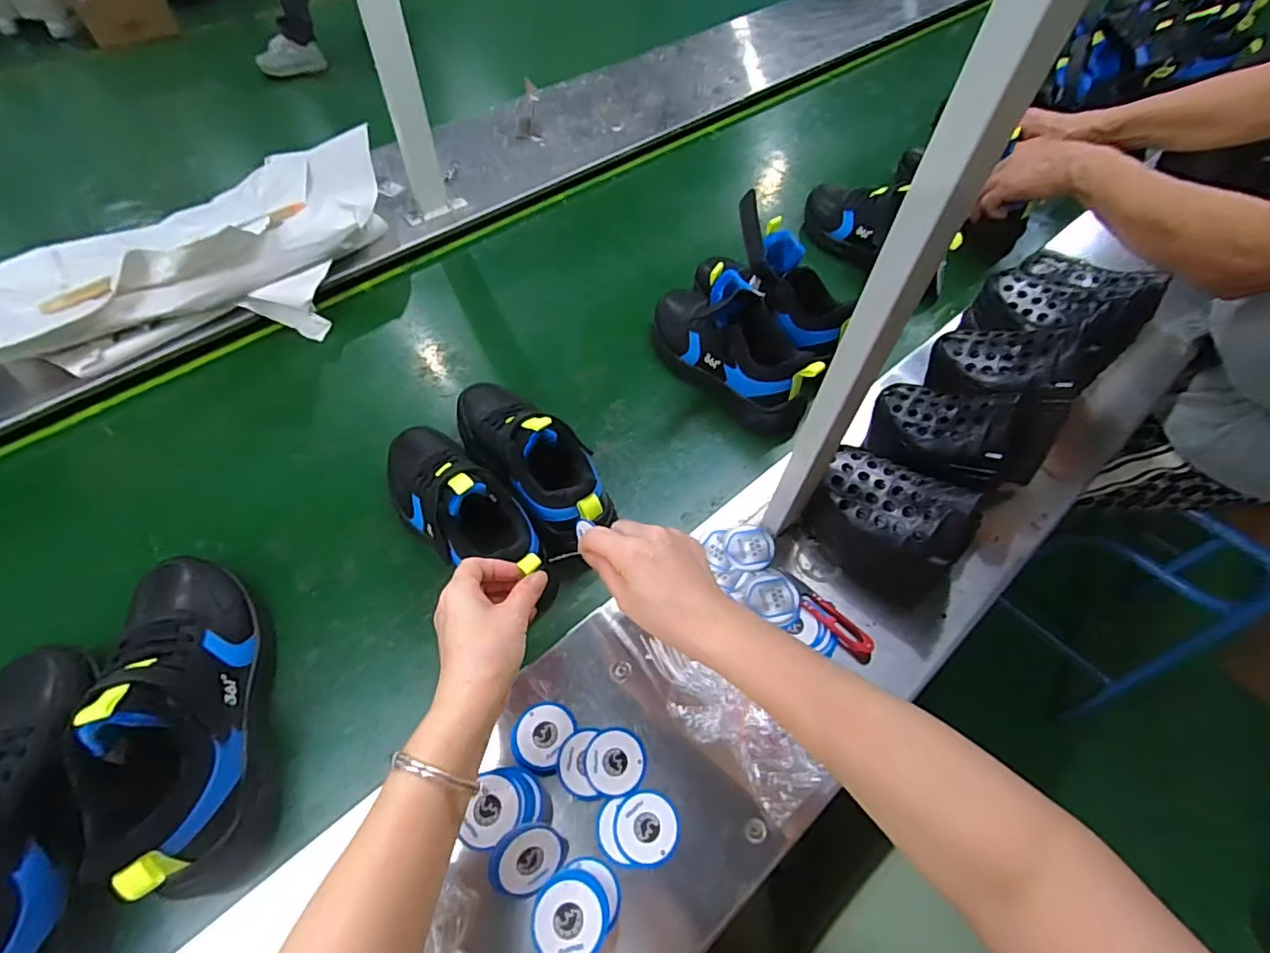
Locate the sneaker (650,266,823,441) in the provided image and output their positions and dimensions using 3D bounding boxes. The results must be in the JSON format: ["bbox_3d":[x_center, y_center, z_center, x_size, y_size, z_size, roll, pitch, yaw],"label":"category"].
[{"bbox_3d":[0.112,-0.153,0.662,0.227,0.130,0.076,39,69,23],"label":"sneaker"}]

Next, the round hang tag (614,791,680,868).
[{"bbox_3d":[0.009,0.265,0.430,0.048,0.004,0.048,1,57,-1],"label":"round hang tag"}]

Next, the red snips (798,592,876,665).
[{"bbox_3d":[0.186,0.135,0.523,0.023,0.015,0.077,-39,64,-18],"label":"red snips"}]

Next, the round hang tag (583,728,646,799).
[{"bbox_3d":[-0.015,0.226,0.451,0.048,0.004,0.048,5,59,-9],"label":"round hang tag"}]

